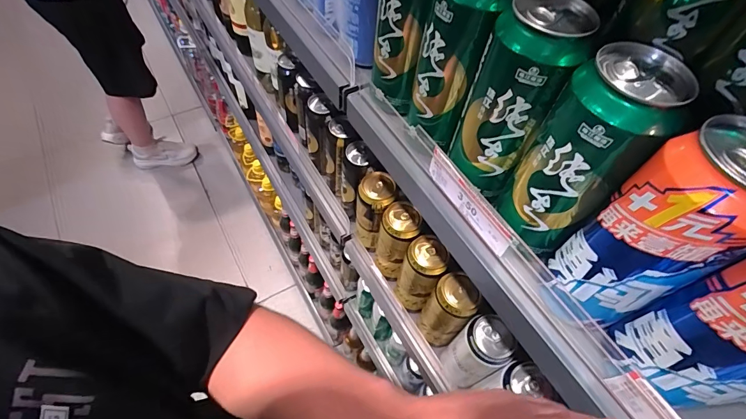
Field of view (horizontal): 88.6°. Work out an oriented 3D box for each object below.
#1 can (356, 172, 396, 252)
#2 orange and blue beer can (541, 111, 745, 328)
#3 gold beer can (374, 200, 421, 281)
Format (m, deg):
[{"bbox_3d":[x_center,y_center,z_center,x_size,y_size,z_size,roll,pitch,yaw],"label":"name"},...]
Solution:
[{"bbox_3d":[0.002,0.008,0.656,0.055,0.156,0.056,2,56,-3],"label":"can"},{"bbox_3d":[0.171,0.021,0.237,0.058,0.153,0.058,-19,59,-16],"label":"orange and blue beer can"},{"bbox_3d":[0.039,0.052,0.625,0.056,0.148,0.062,18,57,8],"label":"gold beer can"}]

